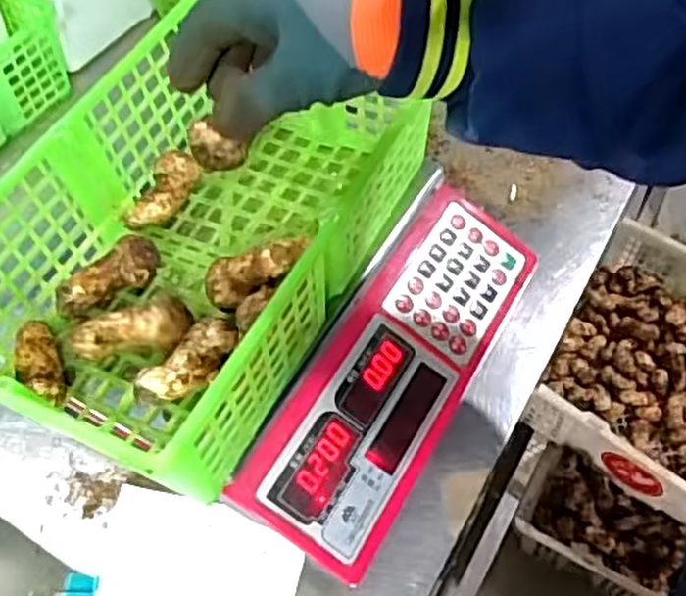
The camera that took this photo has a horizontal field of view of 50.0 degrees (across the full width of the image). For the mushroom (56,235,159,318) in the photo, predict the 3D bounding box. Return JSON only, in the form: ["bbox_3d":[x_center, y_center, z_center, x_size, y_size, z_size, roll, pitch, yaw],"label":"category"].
[{"bbox_3d":[-0.164,-0.014,0.516,0.076,0.024,0.030,-33,61,-3],"label":"mushroom"}]

